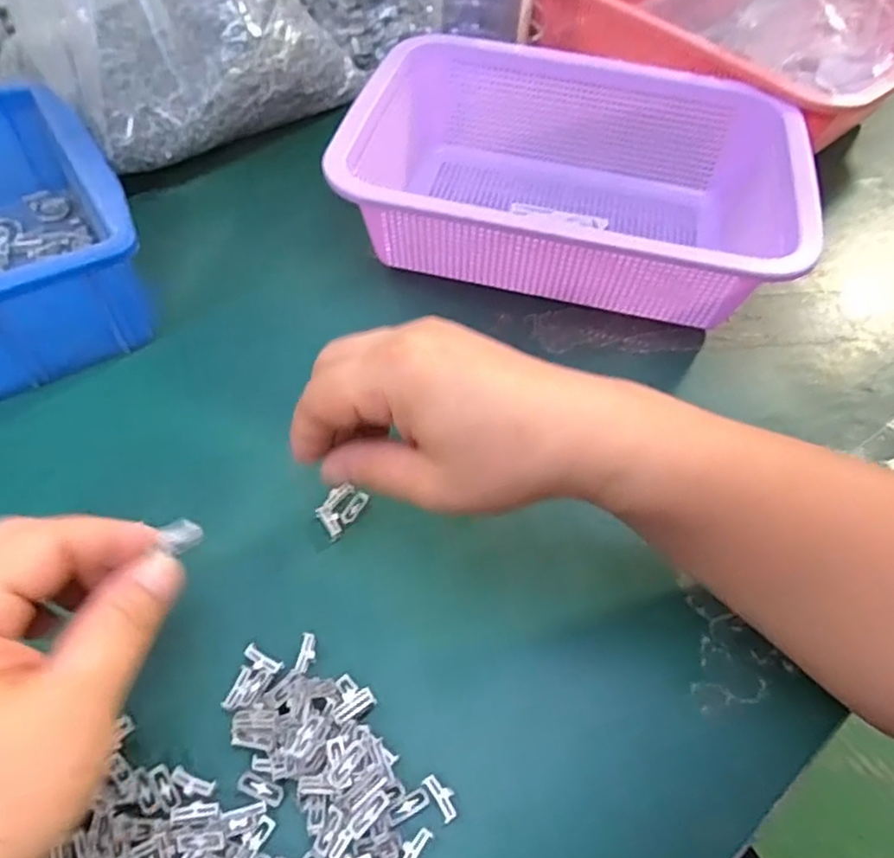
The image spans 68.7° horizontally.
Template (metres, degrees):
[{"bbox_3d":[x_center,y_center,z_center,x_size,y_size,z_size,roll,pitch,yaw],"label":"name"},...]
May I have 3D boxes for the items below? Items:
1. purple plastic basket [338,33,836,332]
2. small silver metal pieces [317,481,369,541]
[{"bbox_3d":[0.078,-0.158,0.418,0.263,0.079,0.187,16,55,7],"label":"purple plastic basket"},{"bbox_3d":[-0.050,0.038,0.308,0.016,0.007,0.025,33,59,18],"label":"small silver metal pieces"}]

